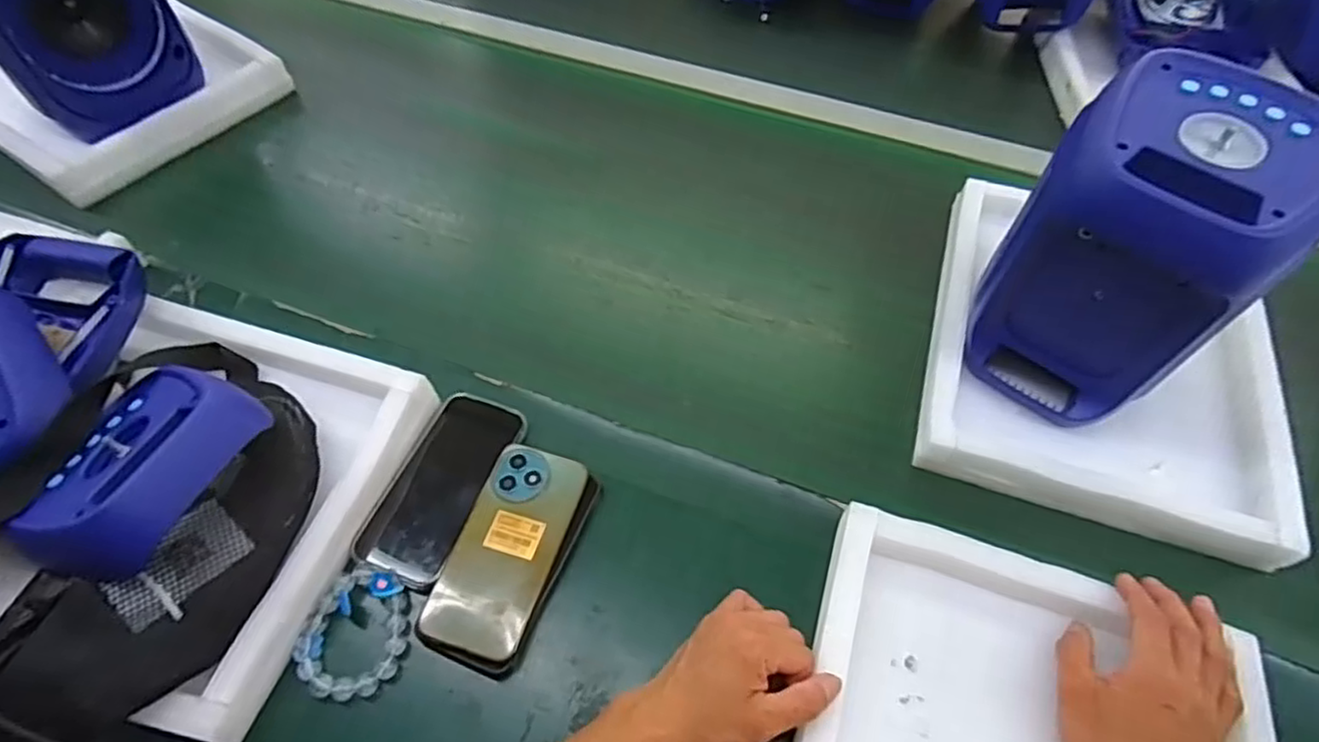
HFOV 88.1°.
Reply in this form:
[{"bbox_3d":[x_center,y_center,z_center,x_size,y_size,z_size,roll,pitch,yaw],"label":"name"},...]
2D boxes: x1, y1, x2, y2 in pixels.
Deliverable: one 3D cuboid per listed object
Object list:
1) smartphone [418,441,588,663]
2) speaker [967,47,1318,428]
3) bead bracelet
[{"bbox_3d":[-0.113,0.129,0.510,0.074,0.005,0.156,16,56,8],"label":"smartphone"},{"bbox_3d":[0.372,-0.088,0.553,0.150,0.245,0.154,36,61,20],"label":"speaker"},{"bbox_3d":[-0.213,0.186,0.481,0.069,0.020,0.084,15,56,8],"label":"bead bracelet"}]

